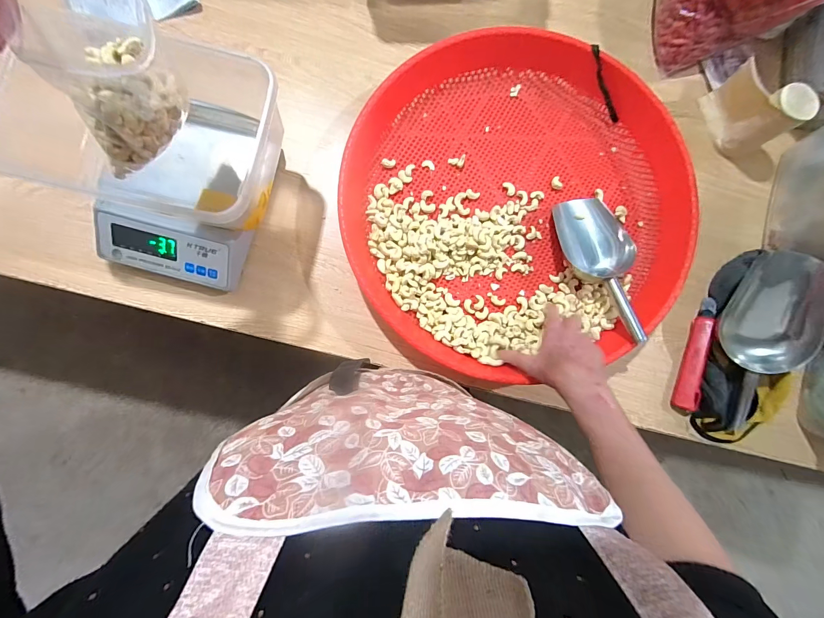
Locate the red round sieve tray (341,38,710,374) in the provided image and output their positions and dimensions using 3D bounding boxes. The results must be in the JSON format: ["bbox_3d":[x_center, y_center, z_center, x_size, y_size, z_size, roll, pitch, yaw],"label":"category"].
[{"bbox_3d":[0.148,-0.154,0.522,0.478,0.070,0.458,0,85,-3],"label":"red round sieve tray"}]

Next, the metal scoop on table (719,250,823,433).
[{"bbox_3d":[0.511,0.050,0.513,0.095,0.057,0.260,7,101,-2],"label":"metal scoop on table"}]

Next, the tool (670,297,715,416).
[{"bbox_3d":[0.439,0.070,0.548,0.025,0.031,0.182,17,84,-1],"label":"tool"}]

